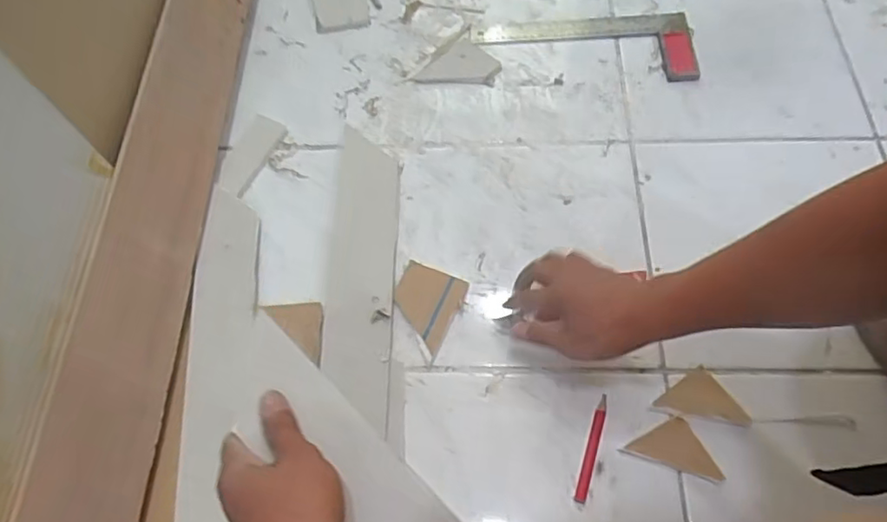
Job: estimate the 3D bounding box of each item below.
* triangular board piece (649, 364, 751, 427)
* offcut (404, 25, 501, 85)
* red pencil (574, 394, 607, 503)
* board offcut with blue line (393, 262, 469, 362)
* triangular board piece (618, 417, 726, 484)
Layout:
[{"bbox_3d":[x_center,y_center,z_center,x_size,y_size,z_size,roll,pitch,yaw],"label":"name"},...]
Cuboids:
[{"bbox_3d":[0.254,0.149,0.618,0.070,0.005,0.068,-31,65,-13],"label":"triangular board piece"},{"bbox_3d":[0.026,-0.271,0.845,0.094,0.017,0.116,35,69,19],"label":"offcut"},{"bbox_3d":[0.146,0.183,0.608,0.012,0.008,0.104,16,64,10],"label":"red pencil"},{"bbox_3d":[-0.021,0.049,0.681,0.072,0.008,0.094,21,65,13],"label":"board offcut with blue line"},{"bbox_3d":[0.226,0.179,0.606,0.091,0.005,0.047,17,64,11],"label":"triangular board piece"}]

